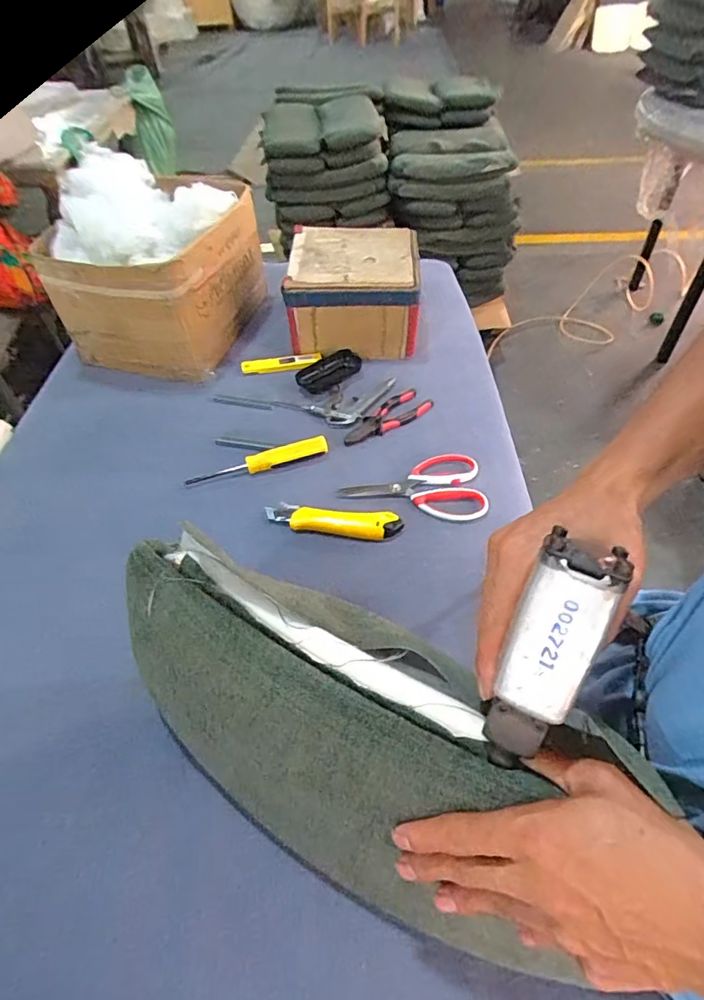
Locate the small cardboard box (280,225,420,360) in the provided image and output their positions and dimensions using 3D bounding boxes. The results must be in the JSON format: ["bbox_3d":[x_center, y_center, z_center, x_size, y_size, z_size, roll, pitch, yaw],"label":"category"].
[{"bbox_3d":[0.008,-0.369,0.883,0.216,0.125,0.228,3,50,6],"label":"small cardboard box"}]

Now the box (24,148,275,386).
[{"bbox_3d":[-0.328,-0.393,0.848,0.258,0.240,0.282,10,51,11],"label":"box"}]

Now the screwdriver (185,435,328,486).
[{"bbox_3d":[-0.130,-0.054,0.692,0.195,0.025,0.023,-16,51,-10],"label":"screwdriver"}]

